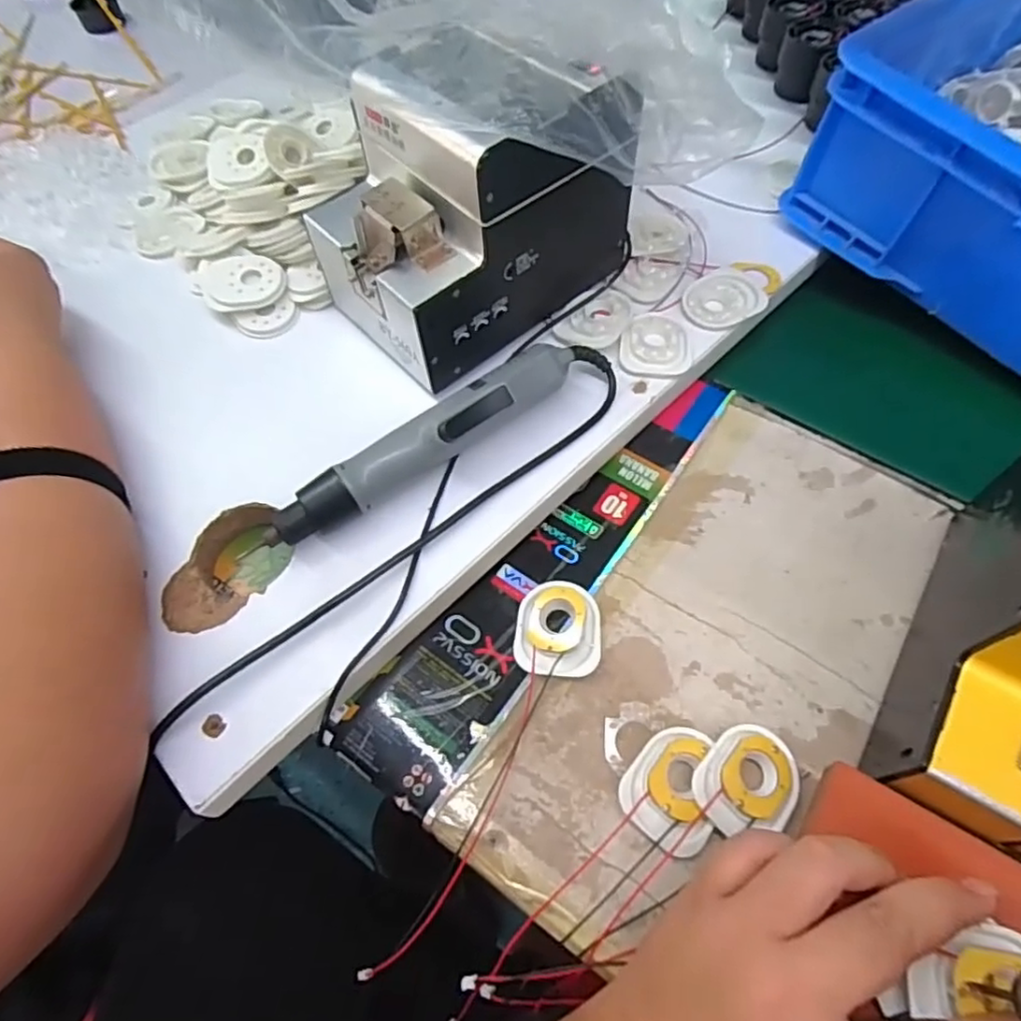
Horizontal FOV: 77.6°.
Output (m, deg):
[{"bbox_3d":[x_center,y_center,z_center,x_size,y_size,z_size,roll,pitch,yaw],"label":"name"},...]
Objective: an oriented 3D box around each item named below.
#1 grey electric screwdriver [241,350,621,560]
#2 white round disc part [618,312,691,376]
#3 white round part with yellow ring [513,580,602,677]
[{"bbox_3d":[-0.042,-0.045,0.392,0.238,0.043,0.029,-34,64,-15],"label":"grey electric screwdriver"},{"bbox_3d":[0.103,-0.119,0.450,0.047,0.006,0.054,4,60,5],"label":"white round disc part"},{"bbox_3d":[0.028,0.069,0.376,0.049,0.013,0.057,3,60,5],"label":"white round part with yellow ring"}]

